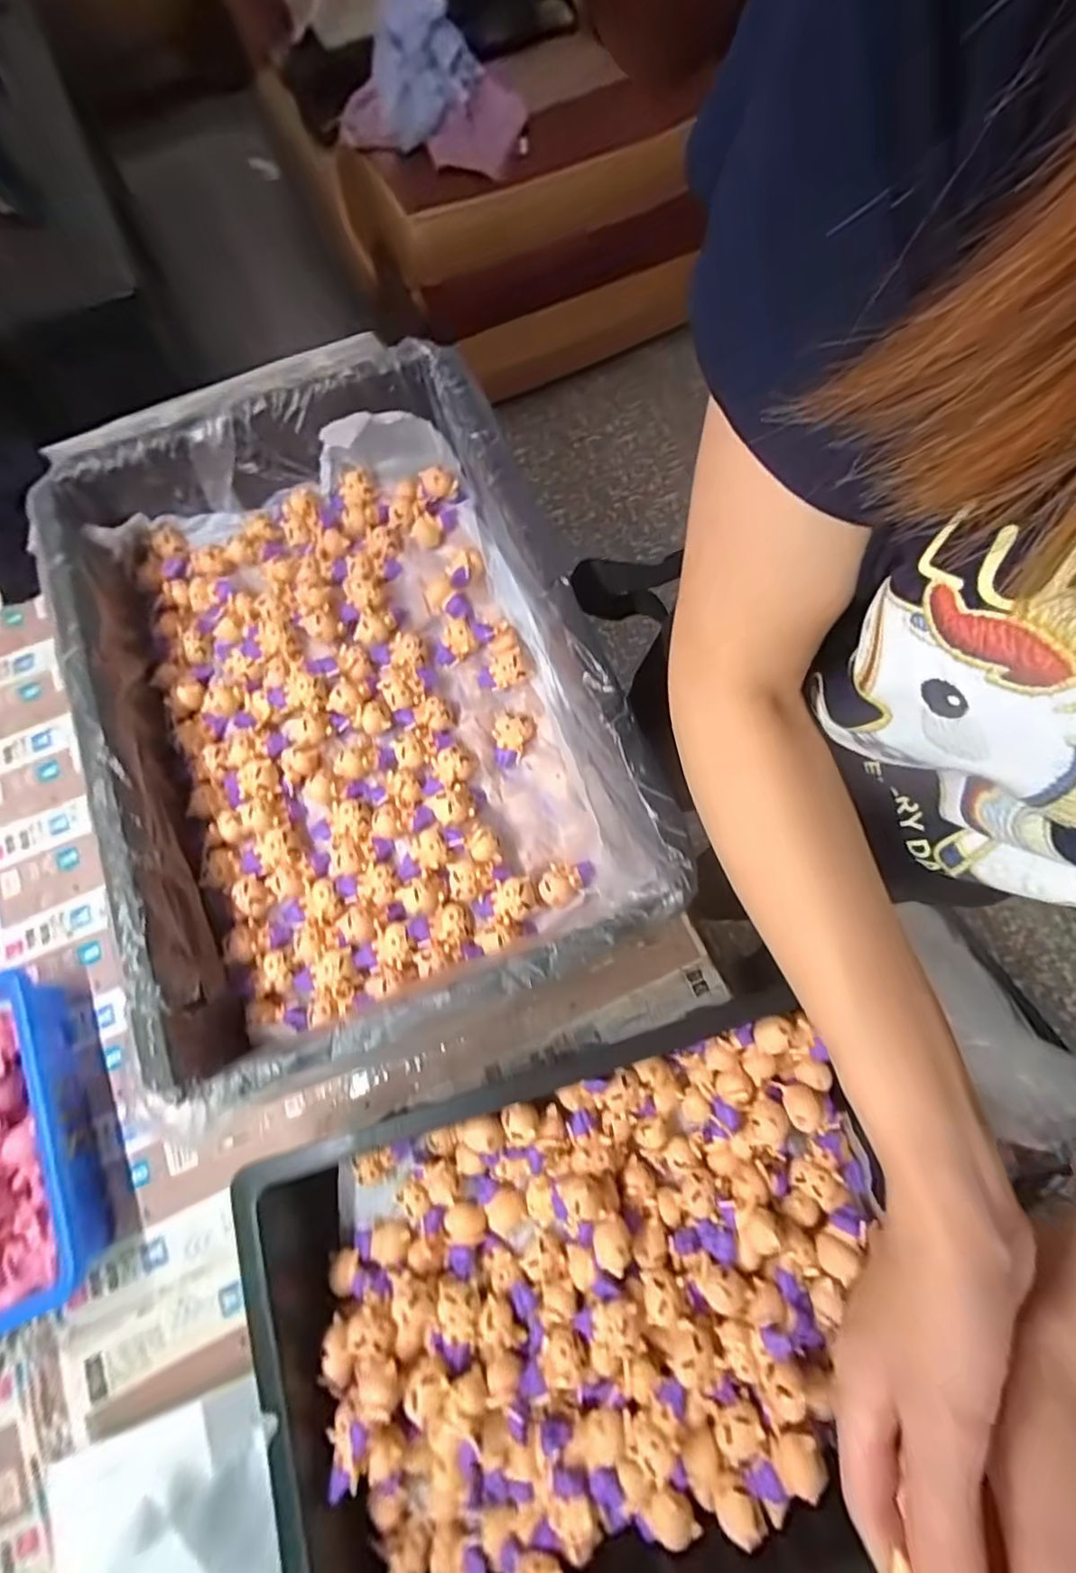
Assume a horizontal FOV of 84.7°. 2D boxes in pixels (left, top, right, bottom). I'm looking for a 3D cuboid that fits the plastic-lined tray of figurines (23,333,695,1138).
[{"bbox_3d":[-0.144,-0.076,0.456,0.342,0.099,0.489,-20,73,-5],"label":"plastic-lined tray of figurines"}]

